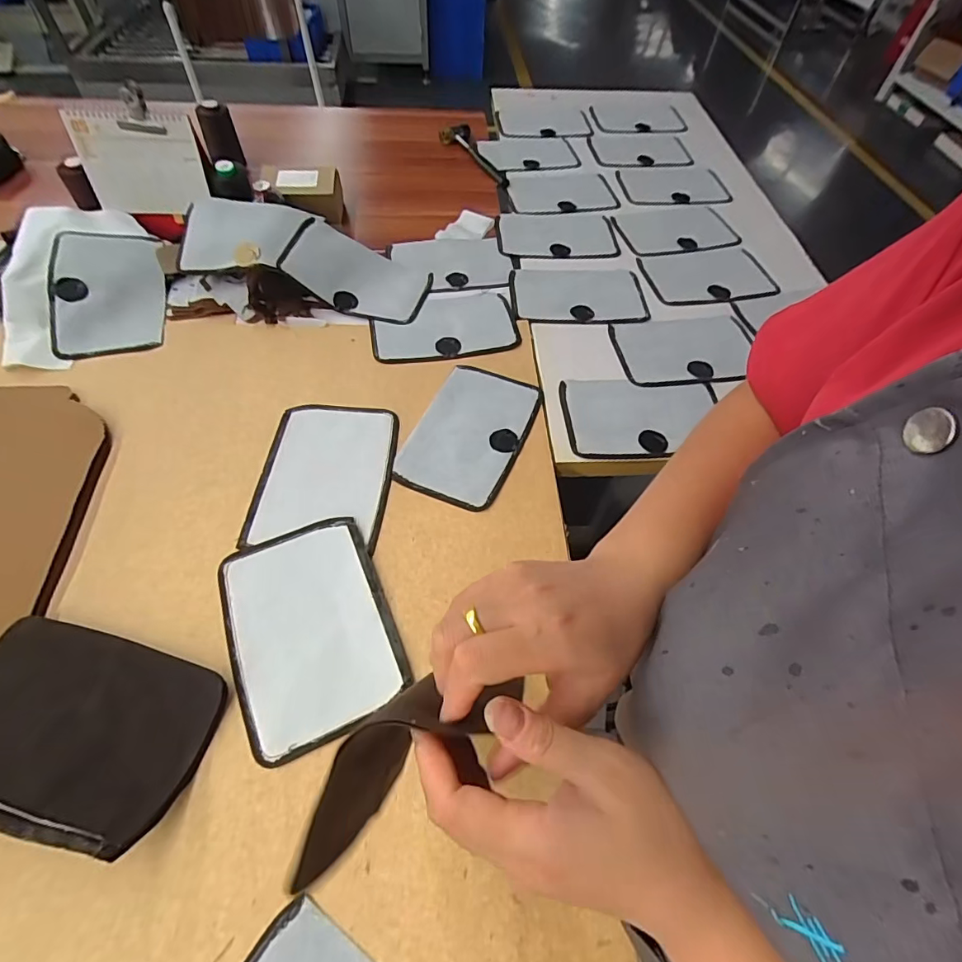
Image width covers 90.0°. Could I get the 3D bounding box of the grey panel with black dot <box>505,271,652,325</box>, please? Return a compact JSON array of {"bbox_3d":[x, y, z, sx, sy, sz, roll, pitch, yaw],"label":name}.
[{"bbox_3d":[0.160,-0.315,0.805,0.217,0.010,0.142,0,57,-3],"label":"grey panel with black dot"}]

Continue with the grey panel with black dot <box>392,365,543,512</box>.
[{"bbox_3d":[-0.013,-0.066,0.645,0.137,0.009,0.222,20,59,10],"label":"grey panel with black dot"}]

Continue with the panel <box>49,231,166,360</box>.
[{"bbox_3d":[-0.553,-0.283,0.716,0.141,0.014,0.219,-7,74,-16],"label":"panel"}]

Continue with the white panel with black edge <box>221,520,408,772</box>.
[{"bbox_3d":[-0.179,0.148,0.499,0.155,0.005,0.218,-20,60,-15],"label":"white panel with black edge"}]

